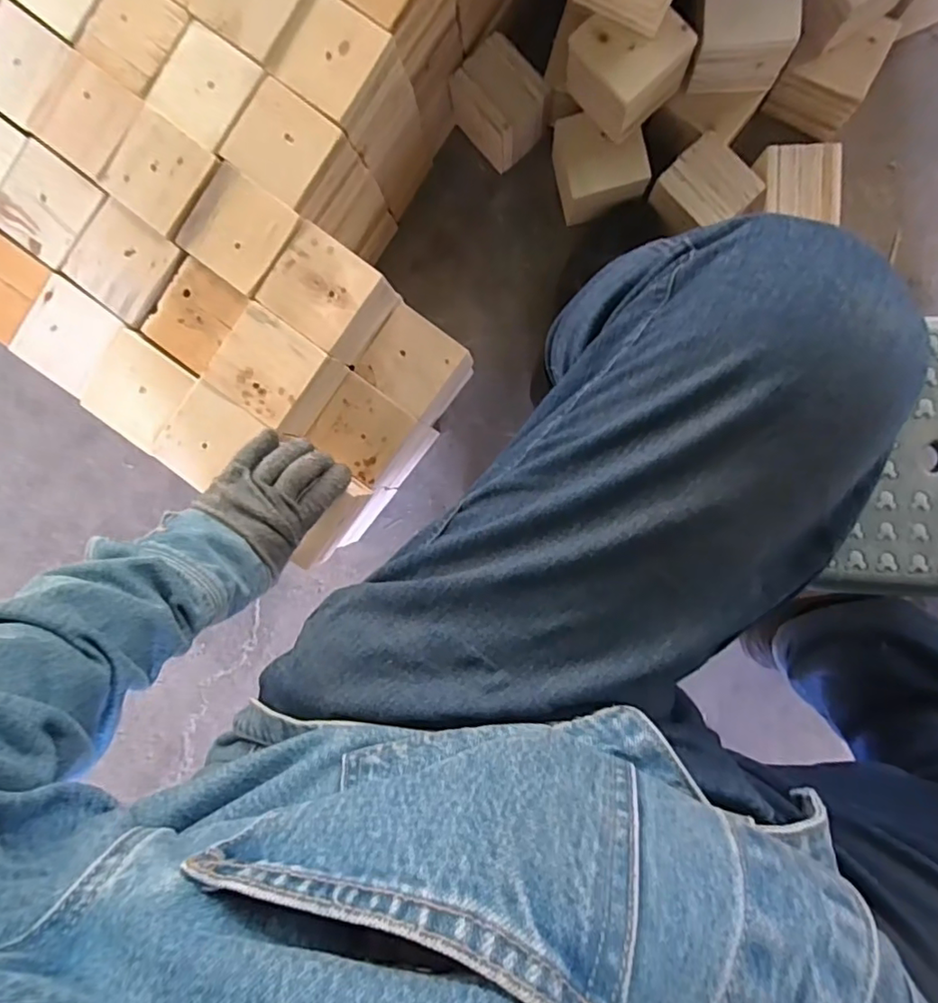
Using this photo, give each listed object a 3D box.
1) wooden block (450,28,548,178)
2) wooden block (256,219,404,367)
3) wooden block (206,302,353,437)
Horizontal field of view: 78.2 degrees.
[{"bbox_3d":[0.042,-0.492,0.729,0.090,0.100,0.100,-38,86,6],"label":"wooden block"},{"bbox_3d":[-0.143,-0.210,0.605,0.098,0.085,0.093,37,95,3],"label":"wooden block"},{"bbox_3d":[-0.196,-0.133,0.604,0.101,0.079,0.091,37,95,3],"label":"wooden block"}]

